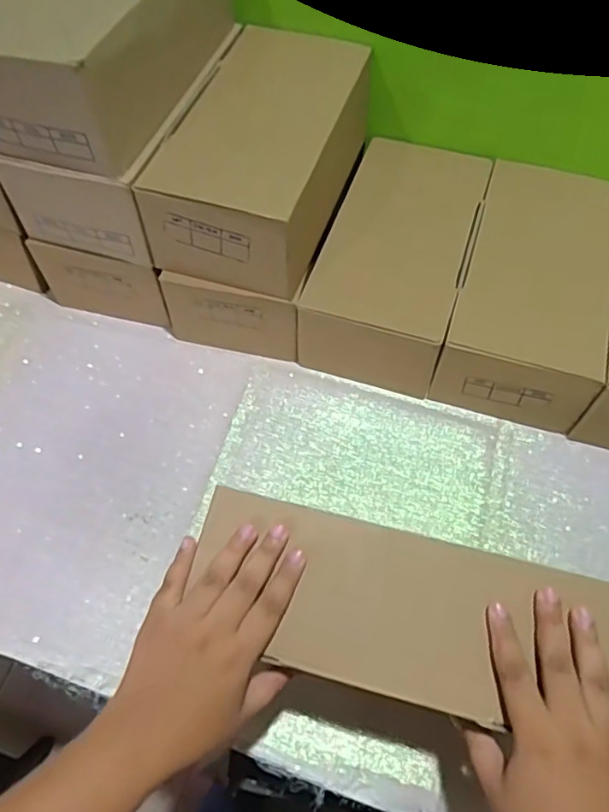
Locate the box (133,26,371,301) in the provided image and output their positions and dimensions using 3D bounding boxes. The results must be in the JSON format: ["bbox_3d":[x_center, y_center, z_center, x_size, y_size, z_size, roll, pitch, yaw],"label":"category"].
[{"bbox_3d":[-0.036,-0.245,0.585,0.135,0.097,0.261,16,60,9],"label":"box"}]

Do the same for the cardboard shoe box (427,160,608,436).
[{"bbox_3d":[0.235,-0.117,0.627,0.137,0.107,0.271,17,60,9],"label":"cardboard shoe box"}]

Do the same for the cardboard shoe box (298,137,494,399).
[{"bbox_3d":[0.101,-0.155,0.650,0.137,0.107,0.263,17,60,9],"label":"cardboard shoe box"}]

